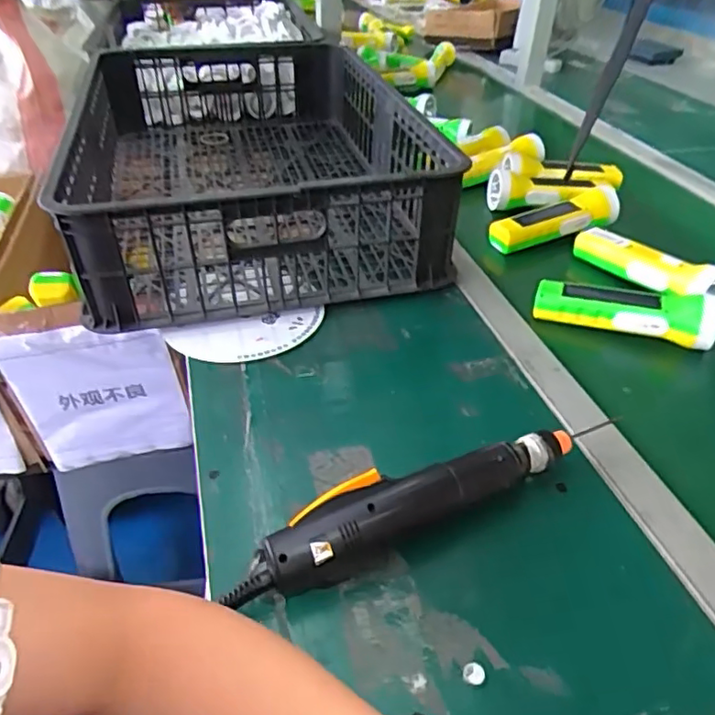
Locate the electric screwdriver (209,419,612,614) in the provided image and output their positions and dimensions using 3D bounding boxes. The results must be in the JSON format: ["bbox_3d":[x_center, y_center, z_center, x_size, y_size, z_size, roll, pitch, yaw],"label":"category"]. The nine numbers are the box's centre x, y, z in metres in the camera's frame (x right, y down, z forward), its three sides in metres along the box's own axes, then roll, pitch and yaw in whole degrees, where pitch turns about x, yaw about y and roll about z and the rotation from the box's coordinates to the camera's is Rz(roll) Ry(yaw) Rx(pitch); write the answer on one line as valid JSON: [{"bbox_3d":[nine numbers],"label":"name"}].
[{"bbox_3d":[0.053,0.095,0.422,0.292,0.039,0.046,-18,42,-22],"label":"electric screwdriver"}]

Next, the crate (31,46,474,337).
[{"bbox_3d":[-0.138,-0.272,0.792,0.395,0.142,0.595,-9,40,-12],"label":"crate"}]

